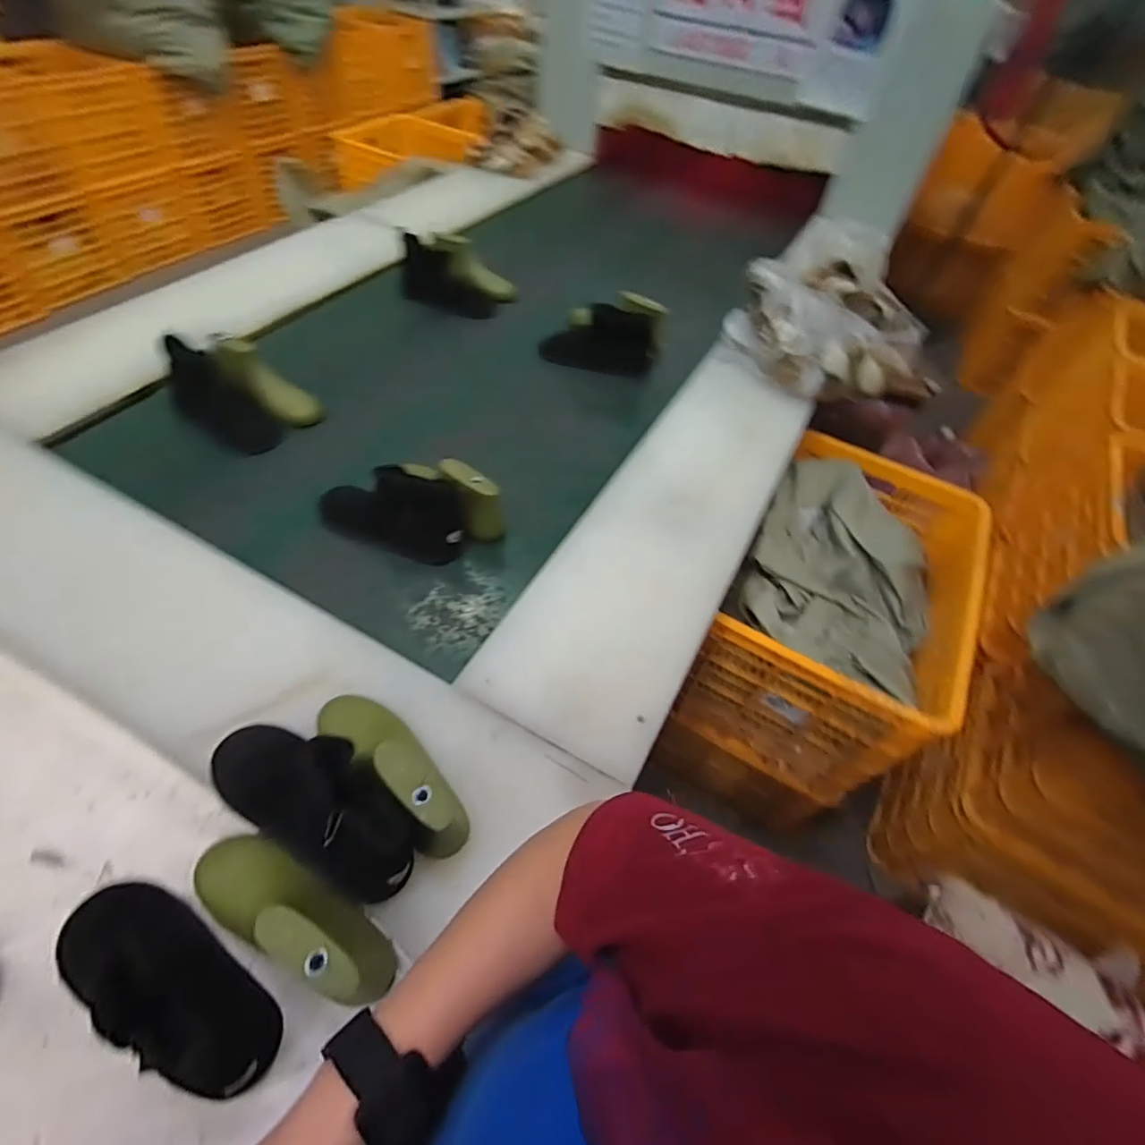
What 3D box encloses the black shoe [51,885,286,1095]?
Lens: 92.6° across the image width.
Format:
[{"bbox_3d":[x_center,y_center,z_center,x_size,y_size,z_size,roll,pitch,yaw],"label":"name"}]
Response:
[{"bbox_3d":[-0.339,0.315,0.439,0.229,0.105,0.077,22,54,10],"label":"black shoe"}]

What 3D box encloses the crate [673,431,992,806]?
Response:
[{"bbox_3d":[0.543,0.078,1.137,0.408,0.384,0.624,31,56,16],"label":"crate"}]

